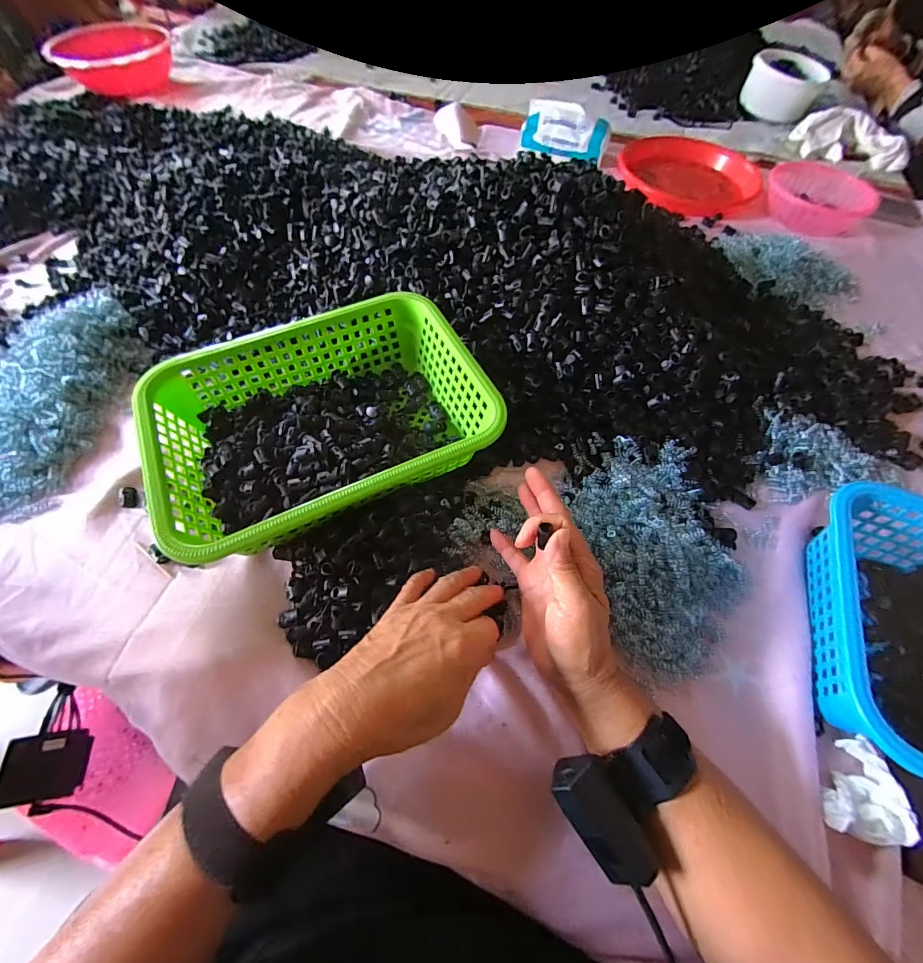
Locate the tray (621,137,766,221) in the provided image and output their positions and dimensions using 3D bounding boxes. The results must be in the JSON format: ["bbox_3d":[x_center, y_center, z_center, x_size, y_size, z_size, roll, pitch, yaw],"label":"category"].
[{"bbox_3d":[0.413,-0.575,0.752,0.228,0.040,0.228,1,61,-2],"label":"tray"}]

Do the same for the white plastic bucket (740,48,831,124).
[{"bbox_3d":[0.730,-0.908,0.926,0.152,0.075,0.146,23,62,10],"label":"white plastic bucket"}]

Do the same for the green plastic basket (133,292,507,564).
[{"bbox_3d":[-0.129,-0.055,0.401,0.290,0.085,0.211,-24,64,-15],"label":"green plastic basket"}]

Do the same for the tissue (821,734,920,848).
[{"bbox_3d":[0.287,0.223,0.295,0.049,0.029,0.061,16,61,6],"label":"tissue"}]

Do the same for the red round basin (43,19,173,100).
[{"bbox_3d":[-0.739,-0.907,0.868,0.223,0.074,0.226,-17,63,-12],"label":"red round basin"}]

